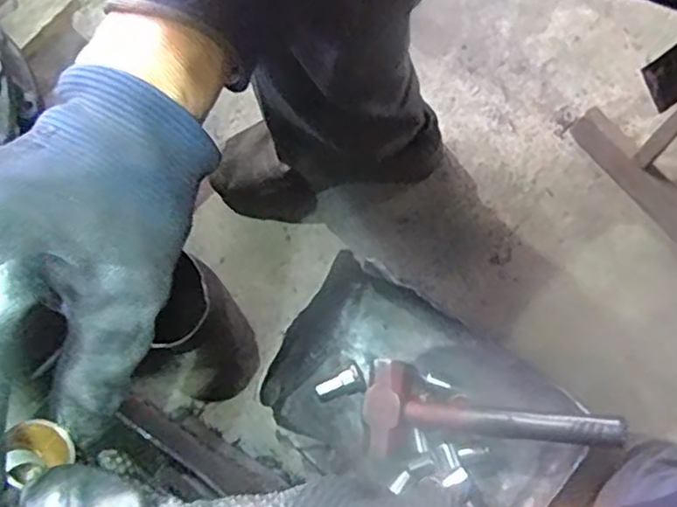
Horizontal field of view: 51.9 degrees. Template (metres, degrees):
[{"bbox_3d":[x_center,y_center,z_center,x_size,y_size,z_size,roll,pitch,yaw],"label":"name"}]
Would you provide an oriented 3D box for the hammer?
[{"bbox_3d":[0.147,0.164,0.689,0.249,0.056,0.095,2,75,23],"label":"hammer"}]

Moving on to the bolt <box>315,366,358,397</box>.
[{"bbox_3d":[-0.001,0.138,0.745,0.048,0.015,0.015,-26,76,-5],"label":"bolt"}]

